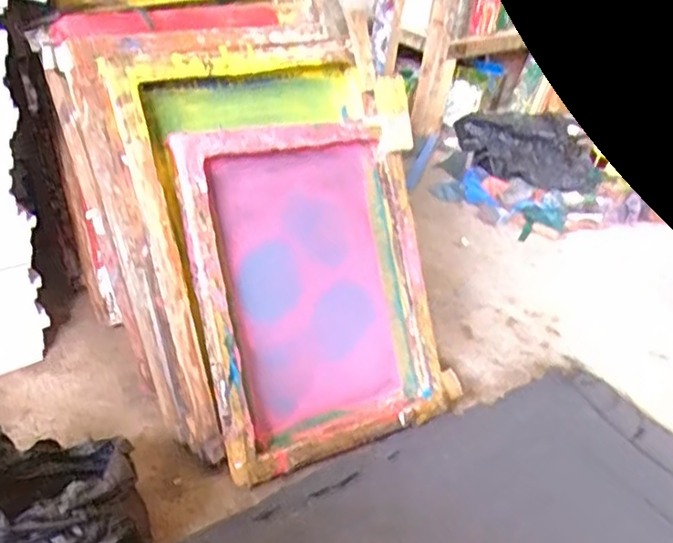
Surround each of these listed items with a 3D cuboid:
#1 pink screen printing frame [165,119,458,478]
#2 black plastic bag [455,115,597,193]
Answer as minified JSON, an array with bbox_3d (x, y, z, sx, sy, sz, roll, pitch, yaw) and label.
[{"bbox_3d":[-0.022,0.022,0.811,0.300,0.396,0.055,-13,7,-29],"label":"pink screen printing frame"},{"bbox_3d":[0.401,-0.254,1.409,0.307,0.136,0.146,14,34,11],"label":"black plastic bag"}]

